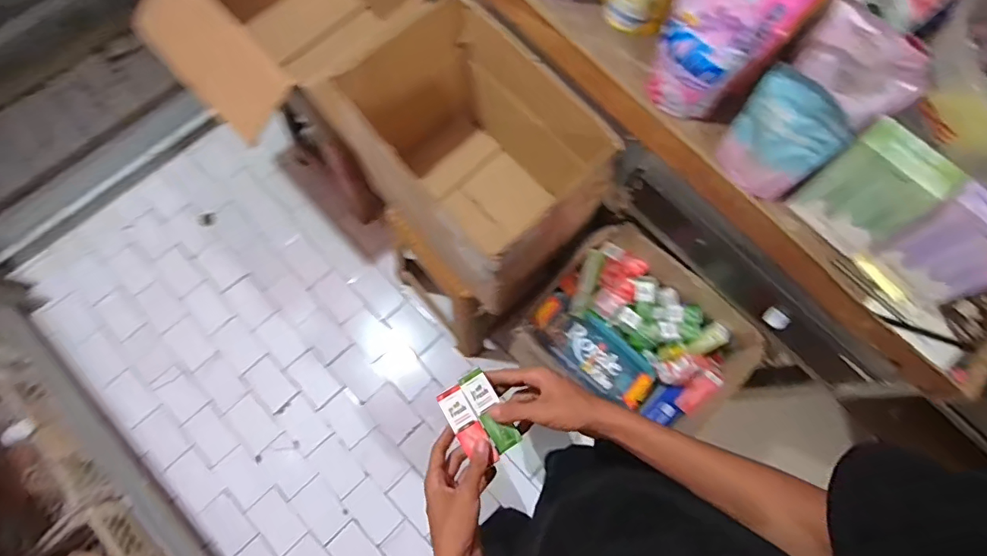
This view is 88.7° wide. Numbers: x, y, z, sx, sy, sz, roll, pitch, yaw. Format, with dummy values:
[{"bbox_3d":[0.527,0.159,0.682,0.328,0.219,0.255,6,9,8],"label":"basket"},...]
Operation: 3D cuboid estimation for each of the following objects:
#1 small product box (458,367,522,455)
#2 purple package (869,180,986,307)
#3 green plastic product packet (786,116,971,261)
[{"bbox_3d":[-0.004,0.152,0.580,0.031,0.014,0.096,-29,86,-10],"label":"small product box"},{"bbox_3d":[0.547,-0.034,0.606,0.048,0.138,0.113,-43,80,-12],"label":"purple package"},{"bbox_3d":[0.467,-0.109,0.629,0.053,0.148,0.120,-43,80,-12],"label":"green plastic product packet"}]

